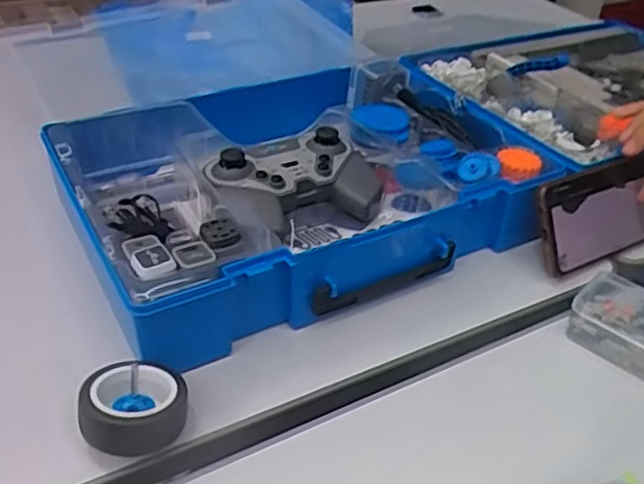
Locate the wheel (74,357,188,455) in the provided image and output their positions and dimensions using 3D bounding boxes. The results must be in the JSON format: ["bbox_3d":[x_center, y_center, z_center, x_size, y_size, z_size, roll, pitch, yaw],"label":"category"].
[{"bbox_3d":[-0.106,0.096,0.373,0.054,0.035,0.052,2,37,-1],"label":"wheel"}]

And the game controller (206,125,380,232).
[{"bbox_3d":[-0.023,-0.055,0.539,0.140,0.052,0.090,-9,39,-16],"label":"game controller"}]

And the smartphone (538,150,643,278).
[{"bbox_3d":[0.236,-0.026,0.533,0.153,0.074,0.007,-19,11,-28],"label":"smartphone"}]

